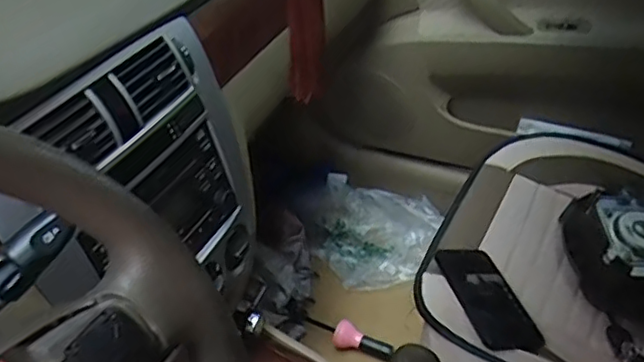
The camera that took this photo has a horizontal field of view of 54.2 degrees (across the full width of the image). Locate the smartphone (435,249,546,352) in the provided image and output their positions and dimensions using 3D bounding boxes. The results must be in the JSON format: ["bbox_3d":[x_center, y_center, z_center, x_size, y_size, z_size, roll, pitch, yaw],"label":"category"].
[{"bbox_3d":[0.202,0.140,0.765,0.077,0.010,0.163,-5,39,-17],"label":"smartphone"}]

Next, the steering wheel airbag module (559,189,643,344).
[{"bbox_3d":[0.411,0.104,0.819,0.184,0.095,0.205,8,36,14],"label":"steering wheel airbag module"}]

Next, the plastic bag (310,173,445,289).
[{"bbox_3d":[0.078,0.103,1.248,0.263,0.089,0.215,20,40,28],"label":"plastic bag"}]

